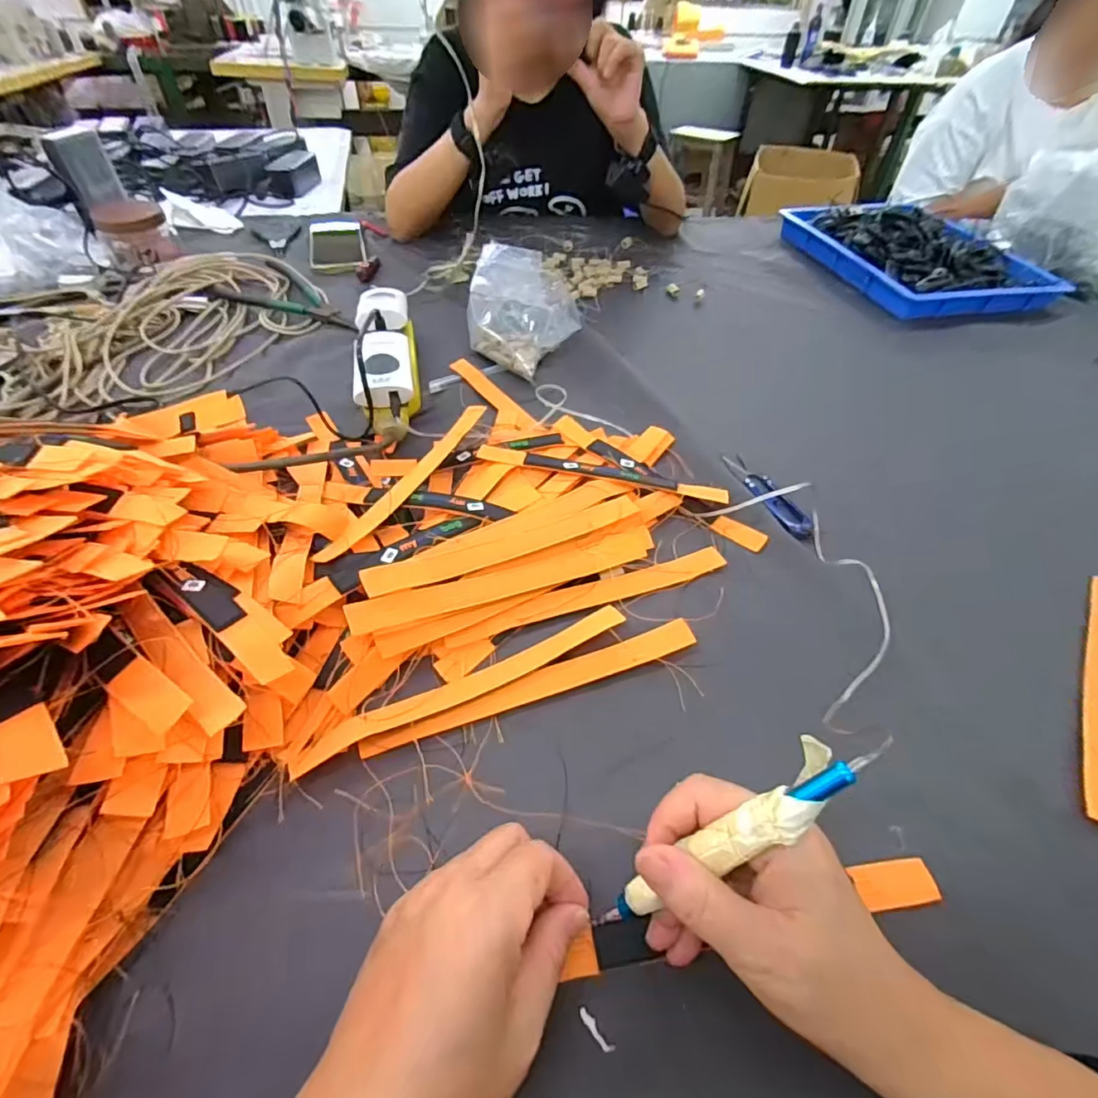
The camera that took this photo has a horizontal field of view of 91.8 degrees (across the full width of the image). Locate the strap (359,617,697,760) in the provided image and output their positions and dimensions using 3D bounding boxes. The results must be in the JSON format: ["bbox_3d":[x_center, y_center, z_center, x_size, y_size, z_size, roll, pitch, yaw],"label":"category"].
[{"bbox_3d":[-0.005,0.088,0.343,0.222,0.010,0.018,-16,51,-16],"label":"strap"}]

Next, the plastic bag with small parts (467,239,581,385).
[{"bbox_3d":[-0.039,-0.272,0.593,0.109,0.109,0.118,20,51,15],"label":"plastic bag with small parts"}]

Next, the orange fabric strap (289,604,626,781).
[{"bbox_3d":[-0.048,0.085,0.341,0.221,0.011,0.019,-21,53,-19],"label":"orange fabric strap"}]

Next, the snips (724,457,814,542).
[{"bbox_3d":[0.200,-0.052,0.488,0.028,0.012,0.113,-11,50,-12],"label":"snips"}]

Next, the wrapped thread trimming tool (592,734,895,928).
[{"bbox_3d":[0.073,0.124,0.226,0.149,0.018,0.025,-45,51,18],"label":"wrapped thread trimming tool"}]

